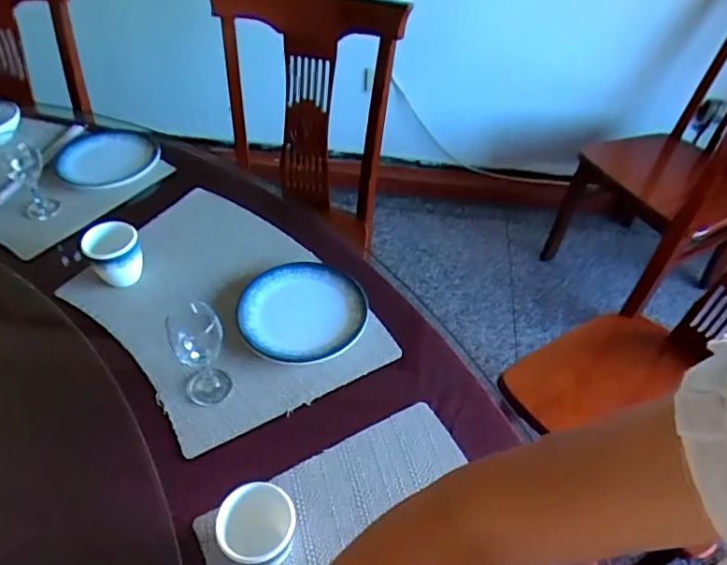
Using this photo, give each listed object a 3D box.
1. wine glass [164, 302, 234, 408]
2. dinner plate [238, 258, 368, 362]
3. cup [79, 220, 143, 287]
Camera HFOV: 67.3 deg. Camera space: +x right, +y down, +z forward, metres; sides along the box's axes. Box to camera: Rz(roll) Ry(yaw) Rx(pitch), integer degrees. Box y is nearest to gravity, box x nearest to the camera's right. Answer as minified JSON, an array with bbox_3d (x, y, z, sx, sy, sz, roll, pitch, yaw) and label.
[{"bbox_3d":[-0.191,0.082,0.641,0.058,0.129,0.053,-18,51,-17],"label":"wine glass"},{"bbox_3d":[-0.085,0.039,0.759,0.173,0.013,0.169,1,48,-1],"label":"dinner plate"},{"bbox_3d":[-0.350,-0.039,0.772,0.070,0.088,0.057,-18,51,-17],"label":"cup"}]

